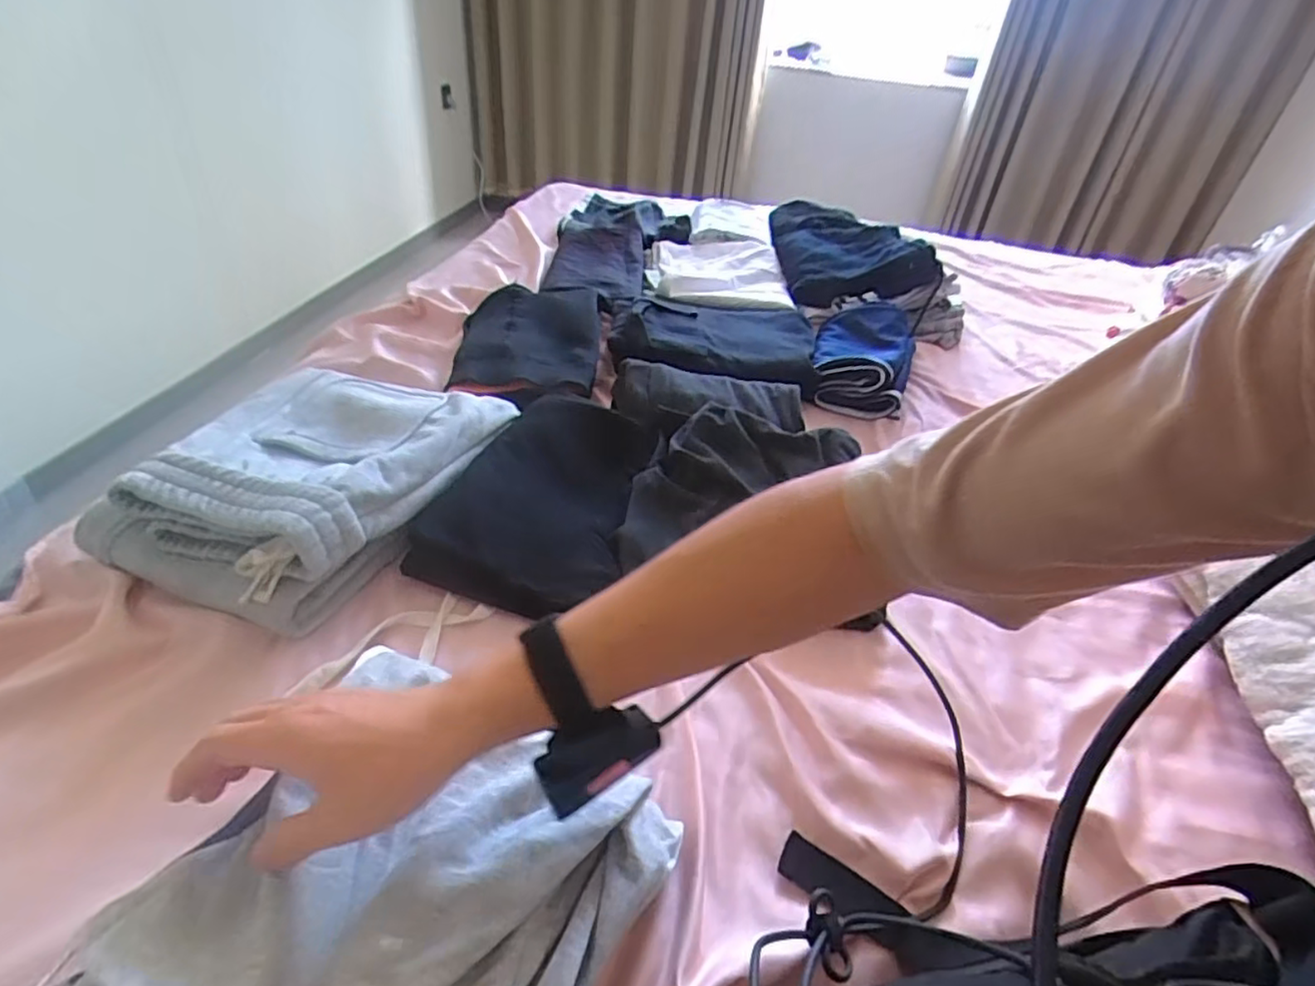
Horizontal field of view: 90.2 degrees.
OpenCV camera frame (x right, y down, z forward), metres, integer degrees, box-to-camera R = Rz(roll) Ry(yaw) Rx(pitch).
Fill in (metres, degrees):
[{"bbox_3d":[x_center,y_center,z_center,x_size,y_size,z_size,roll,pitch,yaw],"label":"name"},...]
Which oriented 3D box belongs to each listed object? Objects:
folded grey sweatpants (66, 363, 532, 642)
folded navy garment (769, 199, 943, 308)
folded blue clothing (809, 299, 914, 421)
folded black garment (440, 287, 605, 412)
[{"bbox_3d":[-0.336,-0.044,0.646,0.262,0.069,0.336,15,39,11],"label":"folded grey sweatpants"},{"bbox_3d":[0.388,-0.515,1.346,0.274,0.057,0.490,4,38,-4],"label":"folded navy garment"},{"bbox_3d":[0.330,-0.222,1.045,0.154,0.083,0.302,14,38,9],"label":"folded blue clothing"},{"bbox_3d":[-0.181,-0.220,0.953,0.193,0.046,0.387,3,38,-5],"label":"folded black garment"}]

